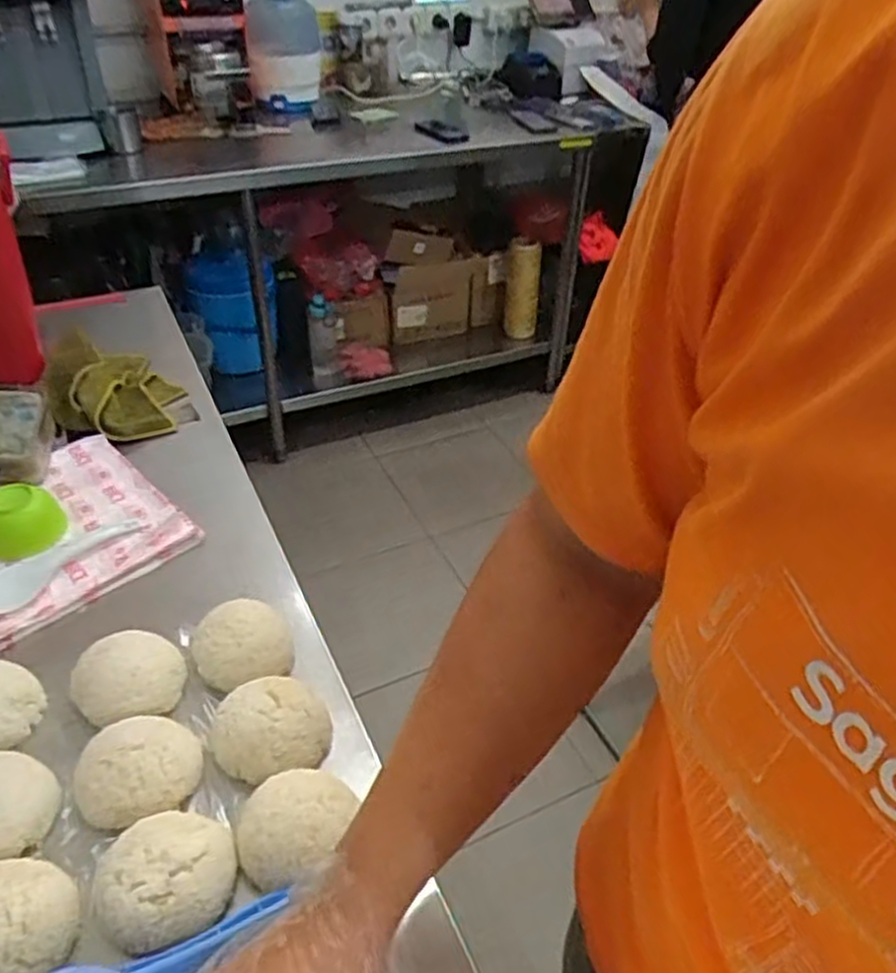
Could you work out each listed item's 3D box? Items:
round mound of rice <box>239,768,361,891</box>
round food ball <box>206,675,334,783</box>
[{"bbox_3d":[-0.115,0.260,0.588,0.096,0.047,0.089,32,45,29],"label":"round mound of rice"},{"bbox_3d":[-0.150,0.202,0.650,0.094,0.048,0.088,3,38,-3],"label":"round food ball"}]

